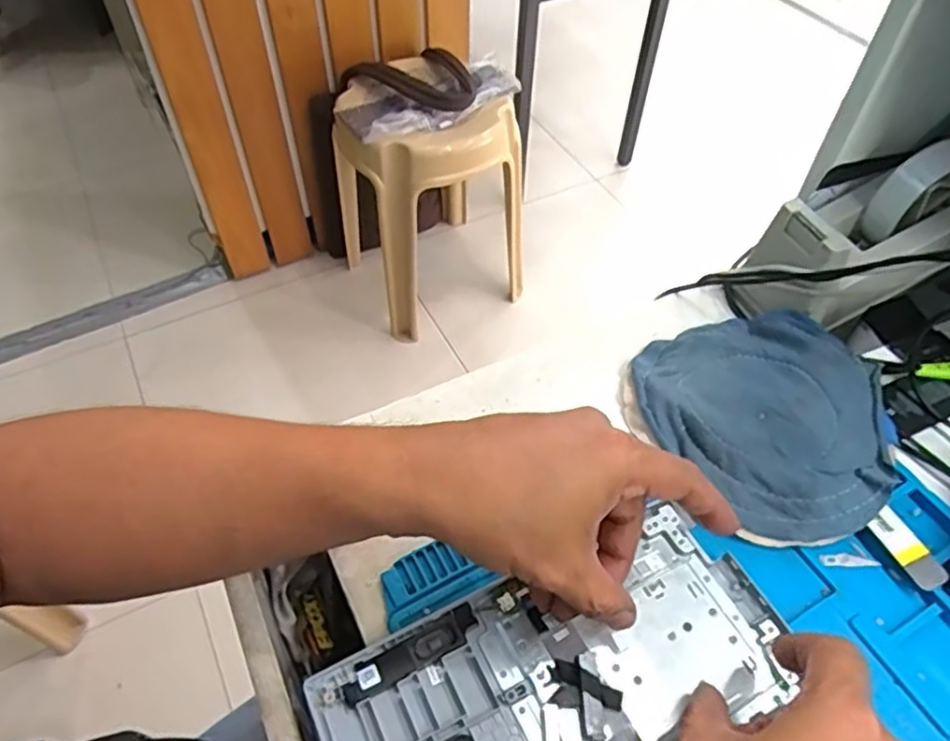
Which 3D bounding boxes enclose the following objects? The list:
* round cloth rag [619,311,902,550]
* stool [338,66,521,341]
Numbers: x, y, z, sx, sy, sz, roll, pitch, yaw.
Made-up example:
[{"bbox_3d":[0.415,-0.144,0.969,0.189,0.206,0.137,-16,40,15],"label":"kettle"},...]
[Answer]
[{"bbox_3d":[0.187,0.025,0.441,0.140,0.026,0.162,-30,58,-22],"label":"round cloth rag"},{"bbox_3d":[-0.093,-0.344,1.393,0.298,0.450,0.303,-21,55,-17],"label":"stool"}]

